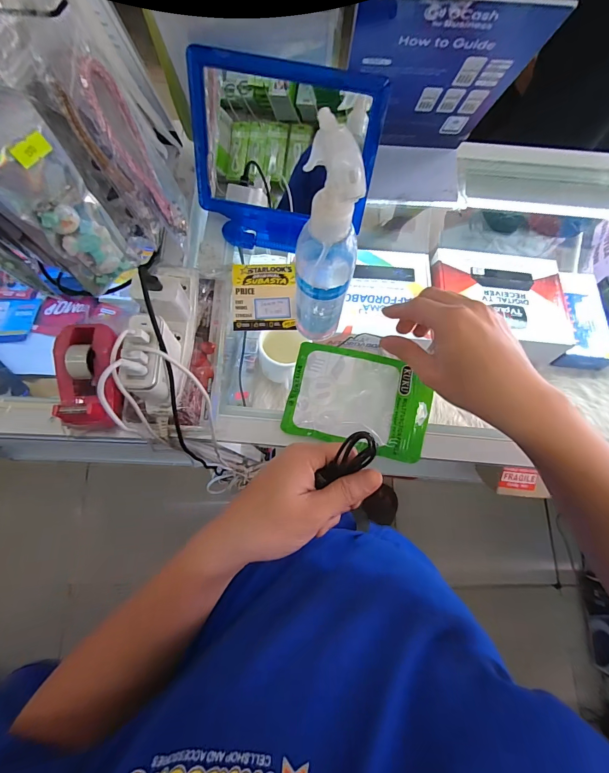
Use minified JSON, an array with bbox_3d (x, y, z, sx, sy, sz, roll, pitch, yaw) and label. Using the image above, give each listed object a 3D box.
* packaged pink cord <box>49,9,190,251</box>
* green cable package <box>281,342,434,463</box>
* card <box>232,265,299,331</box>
[{"bbox_3d":[-0.139,-0.207,0.306,0.026,0.175,0.087,5,76,0],"label":"packaged pink cord"},{"bbox_3d":[0.058,0.013,0.371,0.143,0.008,0.100,14,76,3],"label":"green cable package"},{"bbox_3d":[-0.045,-0.101,0.402,0.069,0.004,0.080,-1,76,-4],"label":"card"}]

